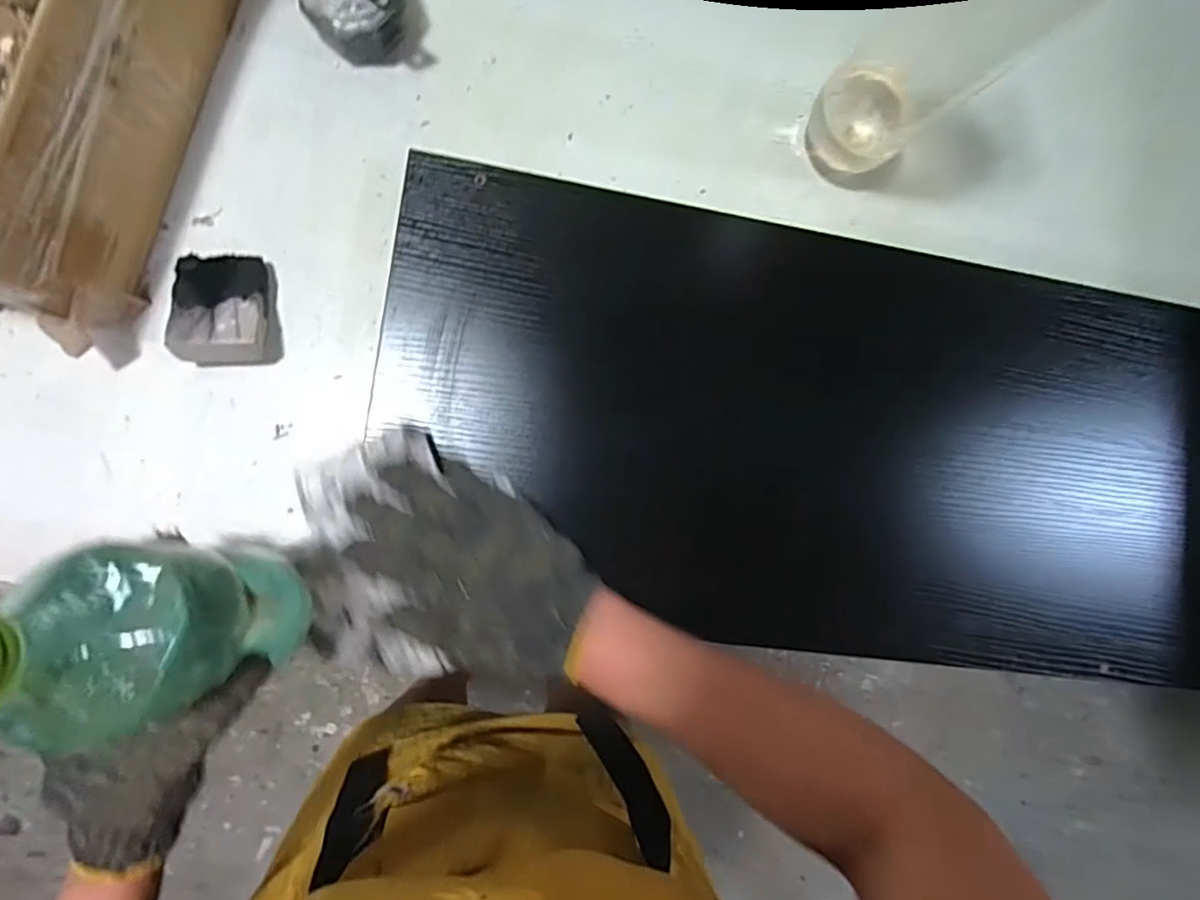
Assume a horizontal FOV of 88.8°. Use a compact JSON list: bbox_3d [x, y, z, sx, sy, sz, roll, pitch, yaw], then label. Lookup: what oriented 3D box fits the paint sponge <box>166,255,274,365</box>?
[{"bbox_3d":[-0.249,-0.093,0.405,0.057,0.035,0.076,-4,88,-8],"label":"paint sponge"}]

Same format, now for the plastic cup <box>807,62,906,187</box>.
[{"bbox_3d":[0.197,-0.246,0.469,0.066,0.054,0.070,0,87,-8],"label":"plastic cup"}]

